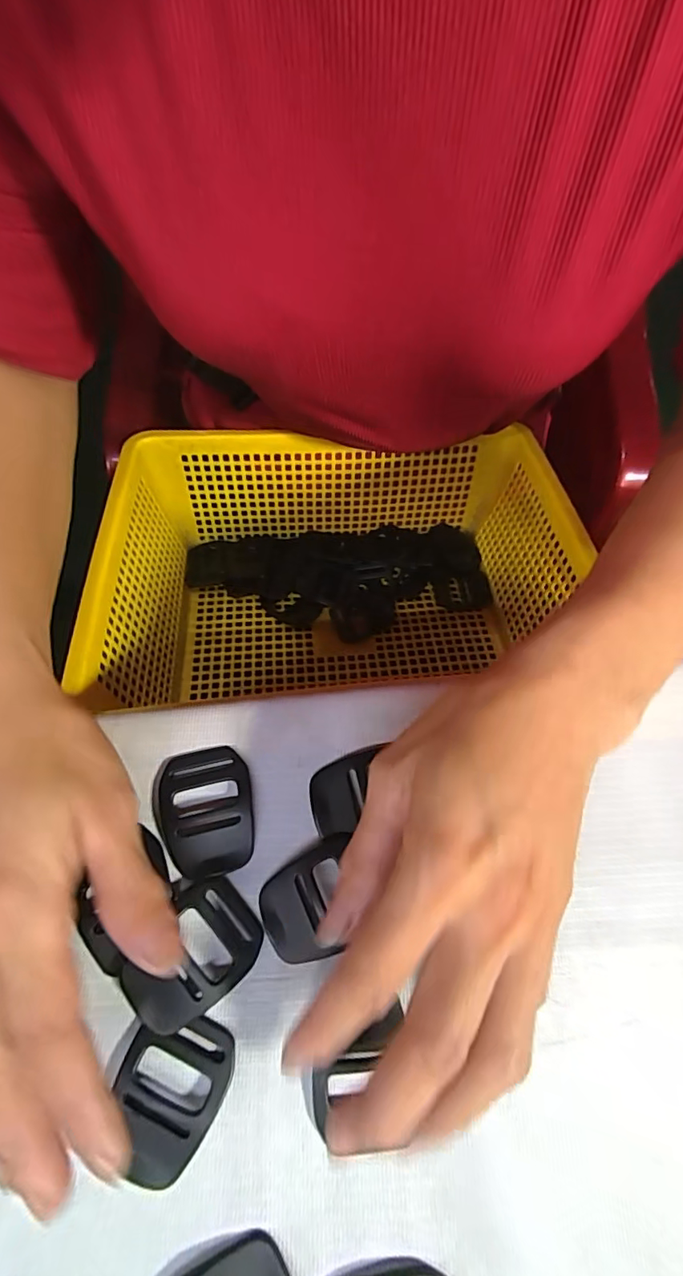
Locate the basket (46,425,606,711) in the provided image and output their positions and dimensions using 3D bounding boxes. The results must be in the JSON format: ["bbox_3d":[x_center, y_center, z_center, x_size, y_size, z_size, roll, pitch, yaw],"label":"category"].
[{"bbox_3d":[-0.001,-0.046,0.364,0.300,0.132,0.201,-3,47,-2],"label":"basket"}]

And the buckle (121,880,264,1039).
[{"bbox_3d":[-0.055,0.116,0.185,0.049,0.008,0.036,-38,76,-14],"label":"buckle"}]

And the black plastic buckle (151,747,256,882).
[{"bbox_3d":[-0.055,0.070,0.204,0.037,0.004,0.048,-10,71,-6],"label":"black plastic buckle"}]

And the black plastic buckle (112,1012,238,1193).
[{"bbox_3d":[-0.059,0.155,0.172,0.036,0.005,0.047,20,71,5],"label":"black plastic buckle"}]

